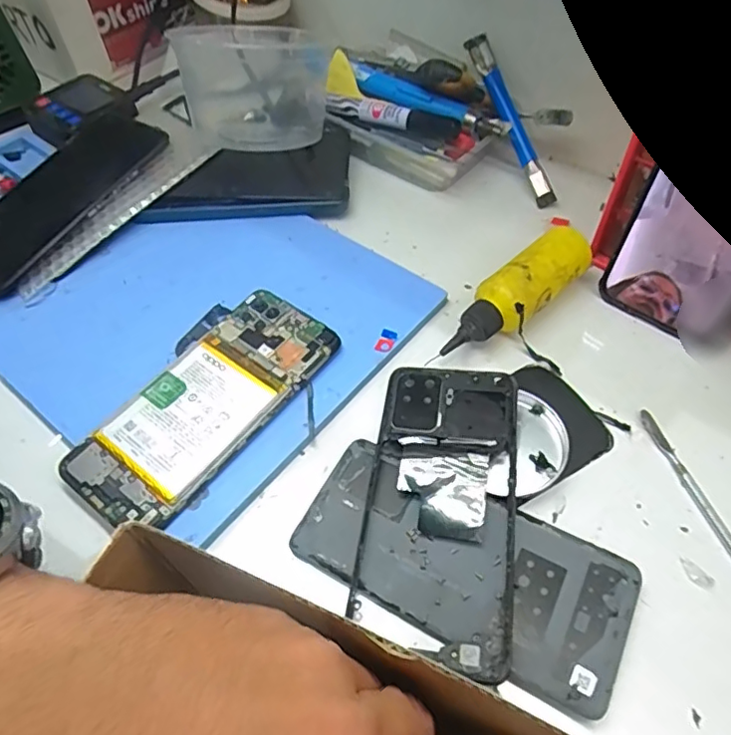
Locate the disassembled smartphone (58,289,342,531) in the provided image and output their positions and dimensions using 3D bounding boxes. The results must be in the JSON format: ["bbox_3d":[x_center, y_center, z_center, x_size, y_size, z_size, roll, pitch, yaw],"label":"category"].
[{"bbox_3d":[-0.092,0.016,0.325,0.080,0.012,0.155,30,60,22],"label":"disassembled smartphone"}]

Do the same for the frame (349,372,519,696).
[{"bbox_3d":[0.038,0.066,0.290,0.073,0.014,0.156,7,54,7],"label":"frame"}]

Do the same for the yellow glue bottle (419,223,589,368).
[{"bbox_3d":[0.092,-0.043,0.360,0.123,0.035,0.031,-35,60,-22],"label":"yellow glue bottle"}]

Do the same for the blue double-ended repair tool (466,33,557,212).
[{"bbox_3d":[0.111,-0.187,0.437,0.018,0.012,0.138,-22,86,-14],"label":"blue double-ended repair tool"}]

